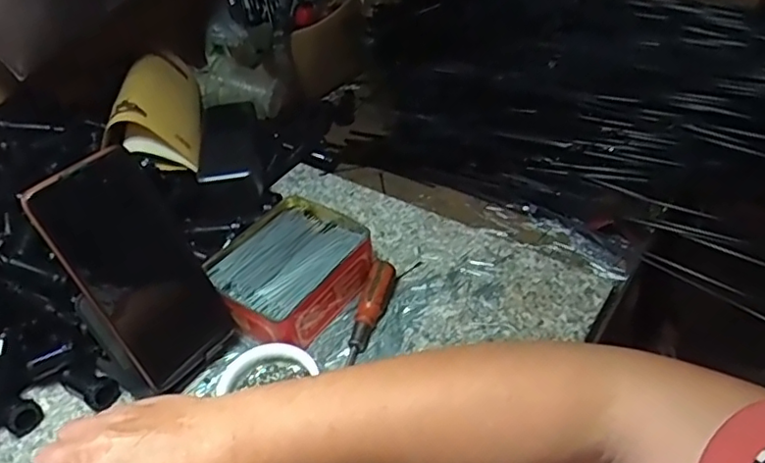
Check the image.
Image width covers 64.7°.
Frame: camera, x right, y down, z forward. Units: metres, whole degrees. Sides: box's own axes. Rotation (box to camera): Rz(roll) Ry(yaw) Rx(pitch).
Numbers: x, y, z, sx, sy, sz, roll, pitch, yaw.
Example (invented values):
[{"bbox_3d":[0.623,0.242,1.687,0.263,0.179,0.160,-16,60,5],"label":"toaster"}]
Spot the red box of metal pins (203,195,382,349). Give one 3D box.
[{"bbox_3d":[-0.078,0.033,0.513,0.112,0.040,0.128,27,53,31],"label":"red box of metal pins"}]

